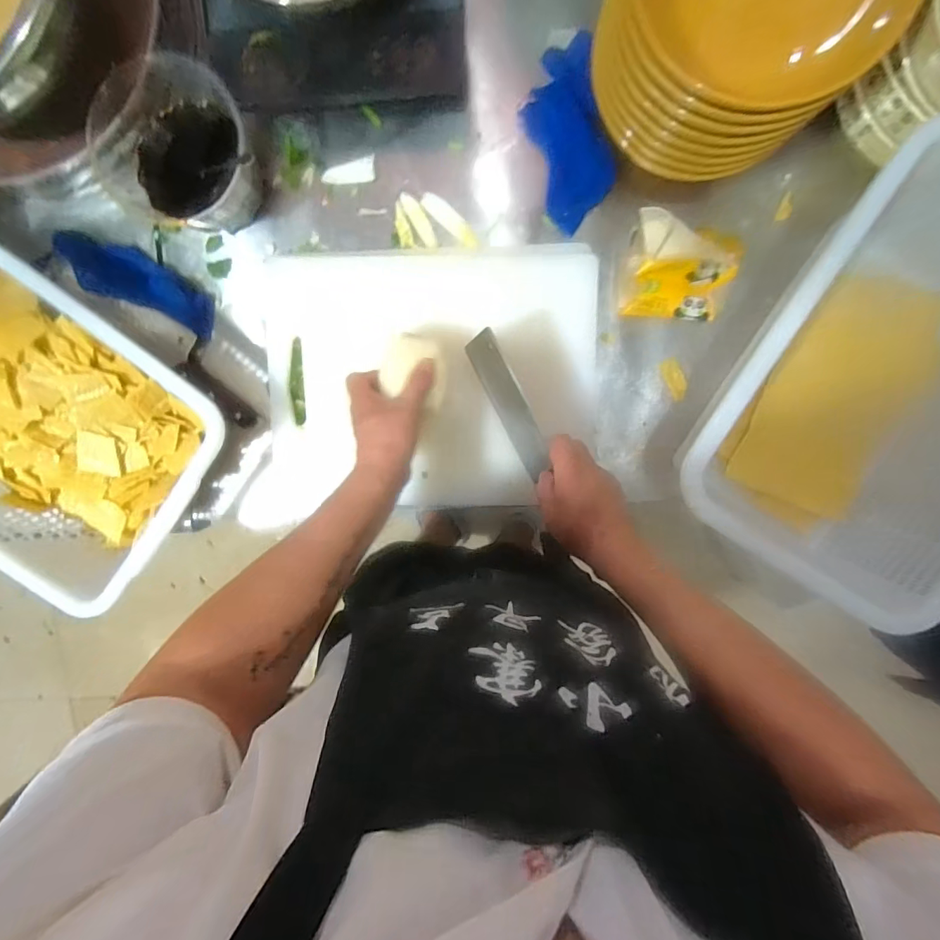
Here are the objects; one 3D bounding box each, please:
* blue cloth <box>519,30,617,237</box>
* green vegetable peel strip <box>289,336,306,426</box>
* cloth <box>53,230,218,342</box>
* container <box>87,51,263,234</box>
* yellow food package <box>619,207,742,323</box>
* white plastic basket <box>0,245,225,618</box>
[{"bbox_3d":[0.113,-0.383,0.555,0.082,0.032,0.189,-17,97,3],"label":"blue cloth"},{"bbox_3d":[-0.215,-0.110,0.607,0.016,0.011,0.104,-1,97,1],"label":"green vegetable peel strip"},{"bbox_3d":[-0.414,-0.235,0.596,0.203,0.036,0.070,23,97,-2],"label":"cloth"},{"bbox_3d":[-0.307,-0.347,0.539,0.165,0.099,0.151,0,97,1],"label":"container"},{"bbox_3d":[0.234,-0.222,0.540,0.126,0.095,0.089,8,97,0],"label":"yellow food package"},{"bbox_3d":[-0.489,-0.056,0.567,0.389,0.105,0.291,38,96,-4],"label":"white plastic basket"}]

